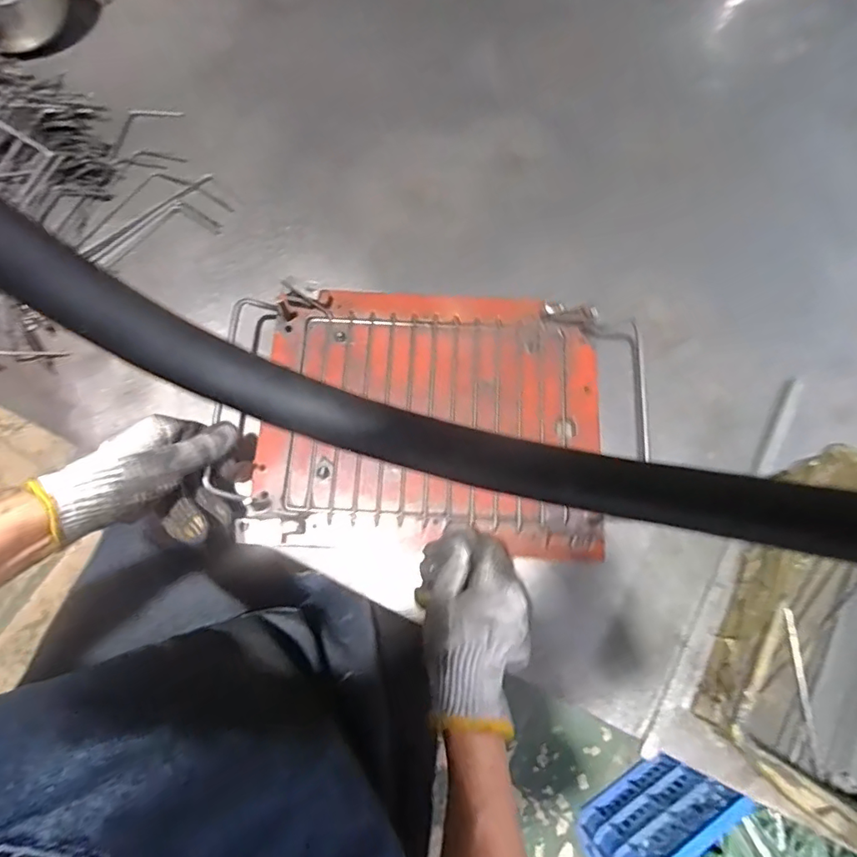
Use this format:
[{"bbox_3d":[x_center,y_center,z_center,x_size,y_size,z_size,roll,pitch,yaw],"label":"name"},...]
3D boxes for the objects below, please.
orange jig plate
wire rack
[{"bbox_3d":[0.003,-0.015,0.486,0.301,0.020,0.229,6,72,1],"label":"orange jig plate"},{"bbox_3d":[0.011,-0.012,0.482,0.358,0.036,0.210,3,72,0],"label":"wire rack"}]

